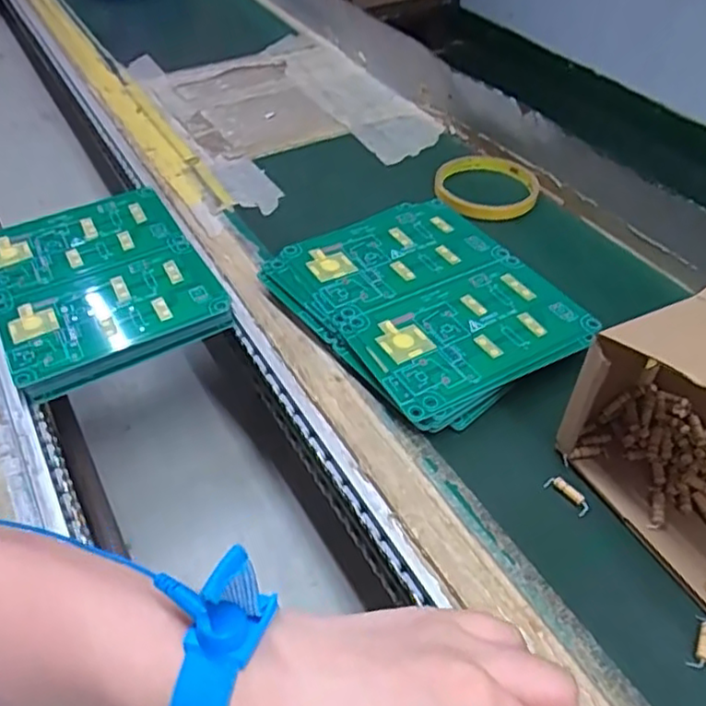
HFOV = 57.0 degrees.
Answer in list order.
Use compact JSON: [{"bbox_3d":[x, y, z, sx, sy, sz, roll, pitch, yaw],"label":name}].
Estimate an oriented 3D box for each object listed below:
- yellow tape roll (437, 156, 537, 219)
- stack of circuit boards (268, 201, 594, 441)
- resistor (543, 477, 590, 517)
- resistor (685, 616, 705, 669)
[{"bbox_3d":[0.109,-0.138,0.541,0.085,0.016,0.085,-6,47,-5],"label":"yellow tape roll"},{"bbox_3d":[0.049,-0.033,0.424,0.148,0.024,0.172,-27,52,-23],"label":"stack of circuit boards"},{"bbox_3d":[0.111,0.072,0.335,0.009,0.004,0.025,-31,54,-26],"label":"resistor"},{"bbox_3d":[0.153,0.125,0.282,0.009,0.004,0.023,21,50,19],"label":"resistor"}]

